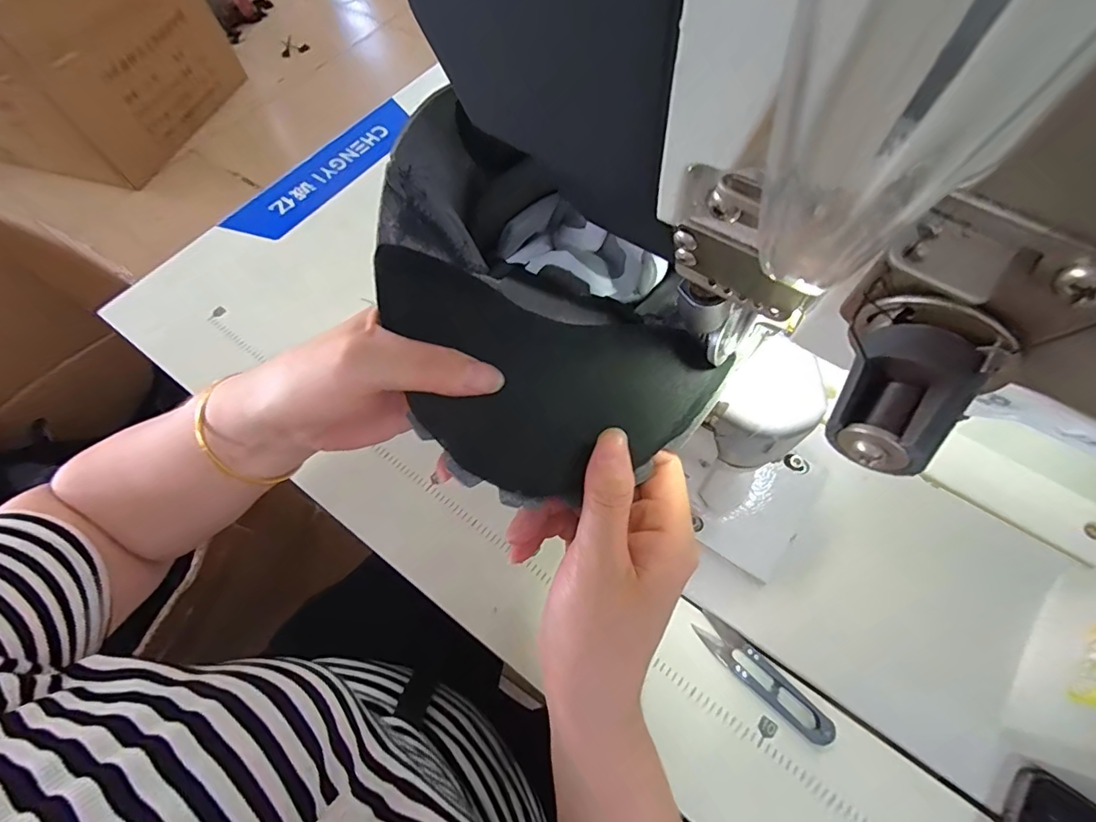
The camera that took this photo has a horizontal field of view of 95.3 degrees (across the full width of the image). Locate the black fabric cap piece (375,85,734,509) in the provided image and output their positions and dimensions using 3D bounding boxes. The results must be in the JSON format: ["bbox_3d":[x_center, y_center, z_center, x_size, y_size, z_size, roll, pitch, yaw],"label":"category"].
[{"bbox_3d":[0.000,-0.059,0.249,0.141,0.101,0.187,-10,64,-4],"label":"black fabric cap piece"}]

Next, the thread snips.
[{"bbox_3d":[0.149,0.184,0.347,0.102,0.013,0.023,40,71,19],"label":"thread snips"}]

